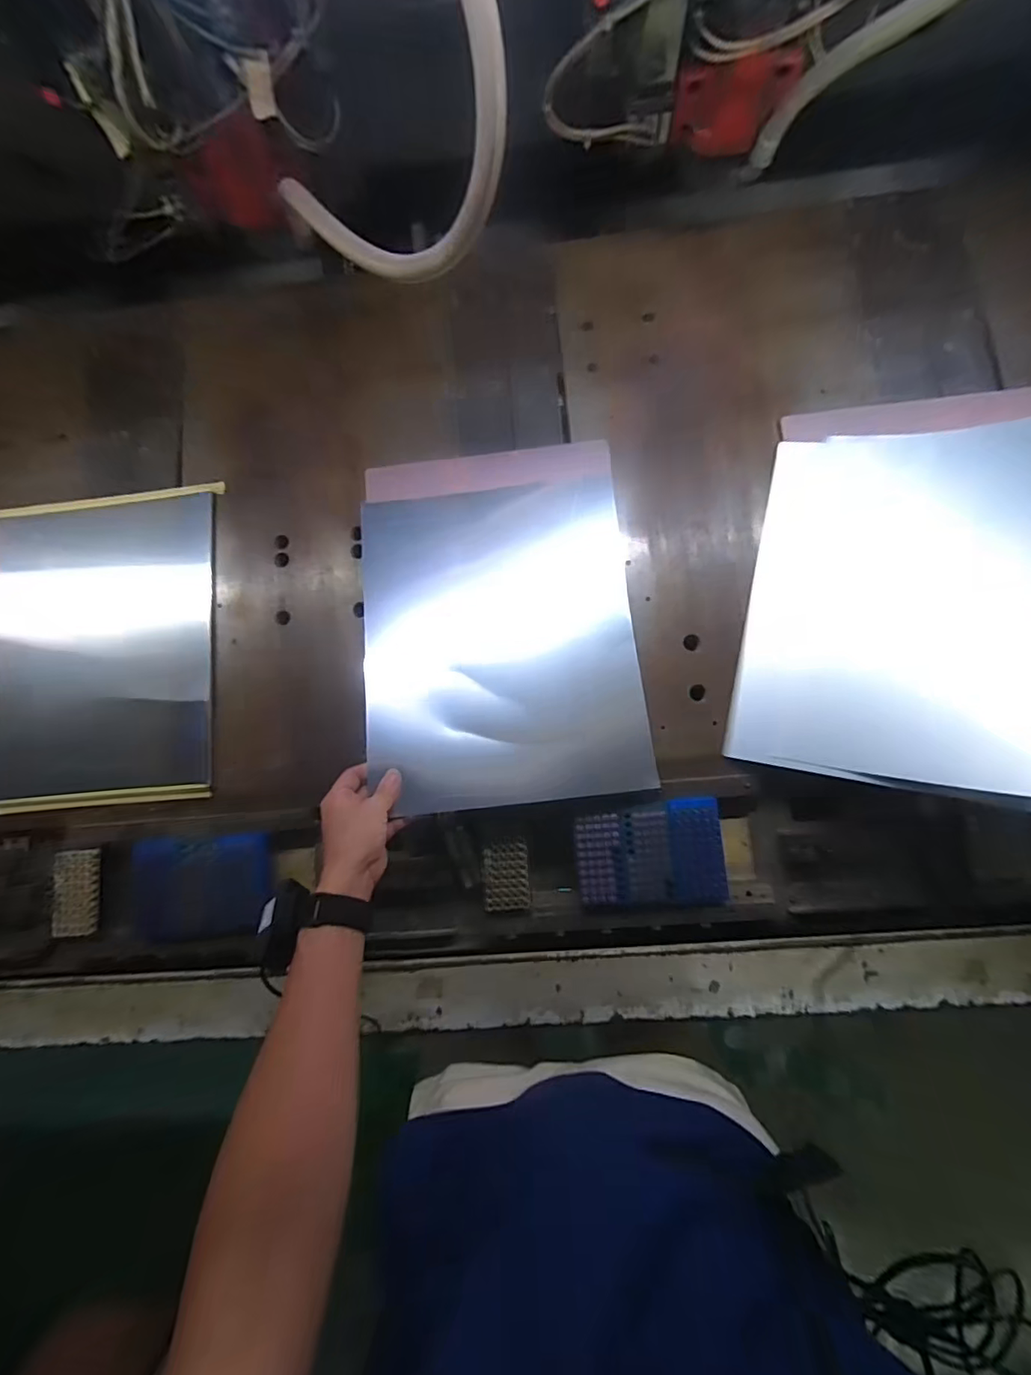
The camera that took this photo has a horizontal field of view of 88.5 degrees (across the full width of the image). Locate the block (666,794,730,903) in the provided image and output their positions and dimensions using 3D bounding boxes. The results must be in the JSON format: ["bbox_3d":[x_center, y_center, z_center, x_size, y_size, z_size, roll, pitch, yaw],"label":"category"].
[{"bbox_3d":[0.206,0.184,0.600,0.059,0.013,0.114,-2,82,4],"label":"block"}]

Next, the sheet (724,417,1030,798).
[{"bbox_3d":[0.448,-0.095,0.556,0.360,0.068,0.386,6,82,42],"label":"sheet"}]

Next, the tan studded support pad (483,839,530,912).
[{"bbox_3d":[-0.010,0.222,0.635,0.052,0.035,0.080,-4,82,4],"label":"tan studded support pad"}]

